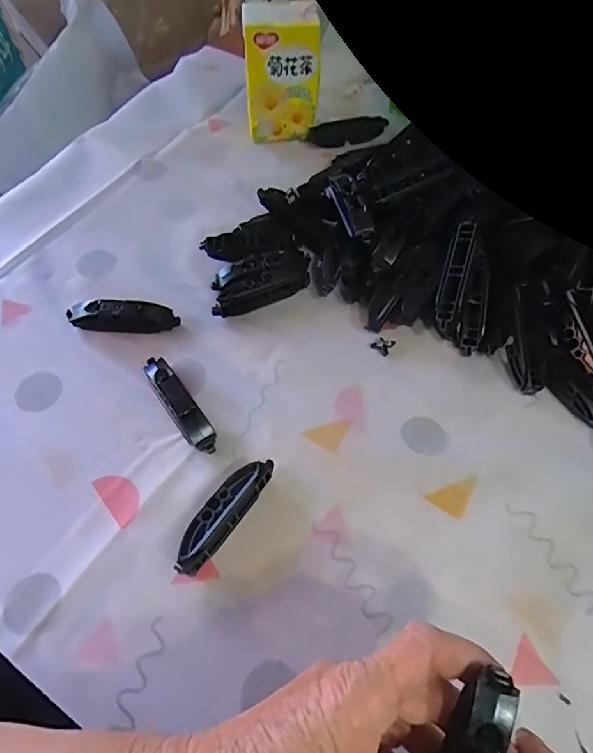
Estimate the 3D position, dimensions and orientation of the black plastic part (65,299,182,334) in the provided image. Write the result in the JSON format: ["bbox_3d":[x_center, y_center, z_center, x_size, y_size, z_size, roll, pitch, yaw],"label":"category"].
[{"bbox_3d":[-0.132,-0.045,0.369,0.080,0.017,0.020,0,60,1],"label":"black plastic part"}]

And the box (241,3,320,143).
[{"bbox_3d":[-0.013,-0.284,0.462,0.065,0.113,0.033,1,60,1],"label":"box"}]

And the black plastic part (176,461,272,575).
[{"bbox_3d":[-0.044,0.082,0.299,0.020,0.015,0.081,34,66,18],"label":"black plastic part"}]

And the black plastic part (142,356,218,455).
[{"bbox_3d":[-0.081,0.018,0.336,0.019,0.018,0.079,-35,65,-18],"label":"black plastic part"}]

